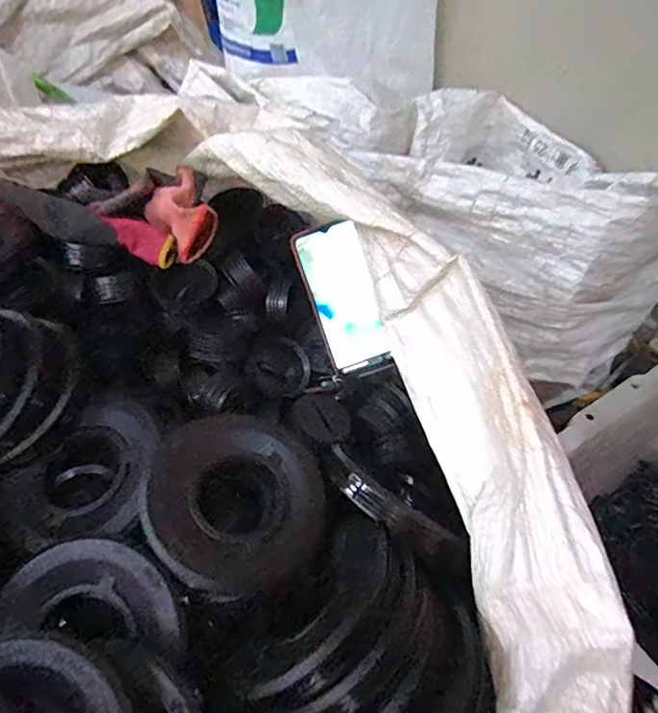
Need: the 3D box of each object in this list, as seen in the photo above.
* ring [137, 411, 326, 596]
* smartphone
[{"bbox_3d":[-0.066,0.097,0.393,0.124,0.028,0.139,-2,52,-3],"label":"ring"},{"bbox_3d":[0.015,-0.059,0.571,0.068,0.158,0.010,-17,6,19],"label":"smartphone"}]

